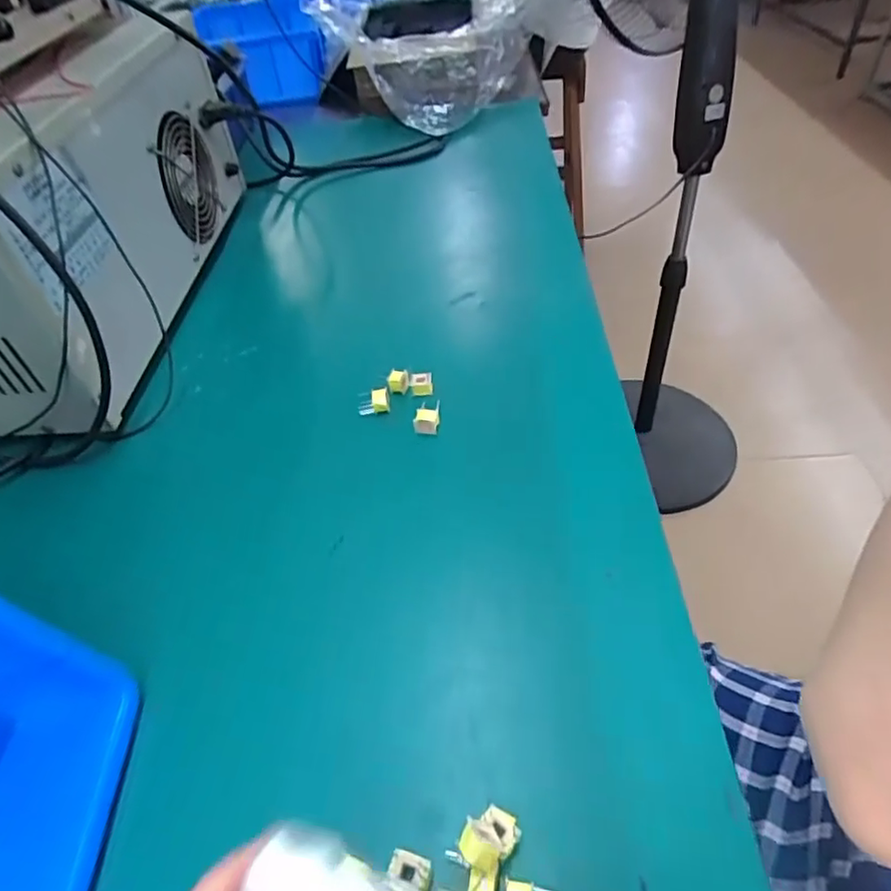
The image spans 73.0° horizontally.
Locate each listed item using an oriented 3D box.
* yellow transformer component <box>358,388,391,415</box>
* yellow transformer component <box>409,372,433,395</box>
[{"bbox_3d":[-0.054,-0.034,0.454,0.024,0.016,0.013,-3,45,3],"label":"yellow transformer component"},{"bbox_3d":[-0.019,-0.048,0.465,0.017,0.013,0.011,-3,45,2],"label":"yellow transformer component"}]

